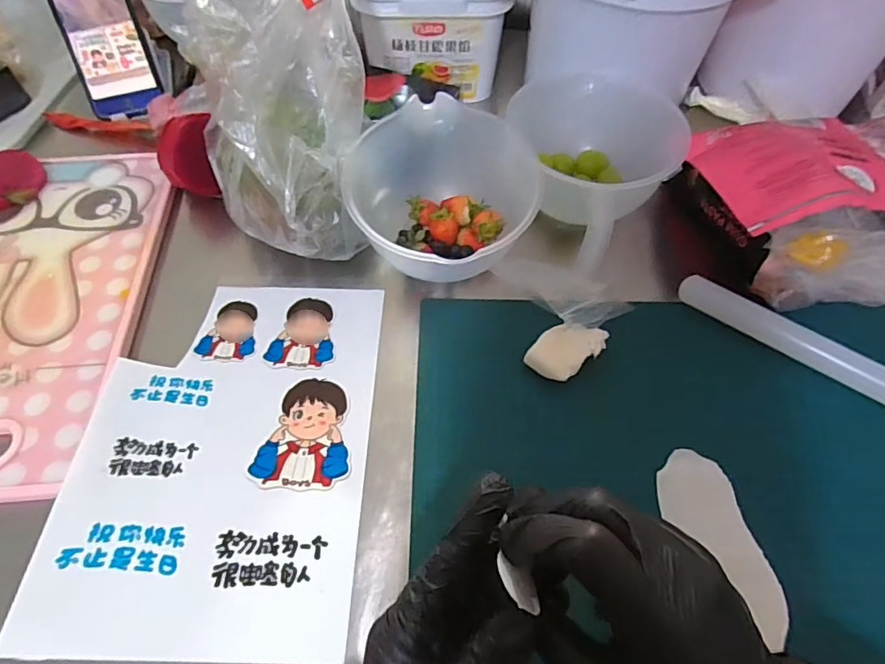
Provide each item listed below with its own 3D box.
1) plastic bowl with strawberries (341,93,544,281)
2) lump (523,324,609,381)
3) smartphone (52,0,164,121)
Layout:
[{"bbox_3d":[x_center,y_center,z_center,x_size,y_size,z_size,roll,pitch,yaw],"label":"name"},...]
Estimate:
[{"bbox_3d":[-0.004,-0.116,0.447,0.149,0.081,0.139,0,58,0],"label":"plastic bowl with strawberries"},{"bbox_3d":[0.102,0.014,0.421,0.066,0.020,0.040,-35,64,-20],"label":"lump"},{"bbox_3d":[-0.370,-0.319,0.563,0.076,0.152,0.016,-17,19,-8],"label":"smartphone"}]

